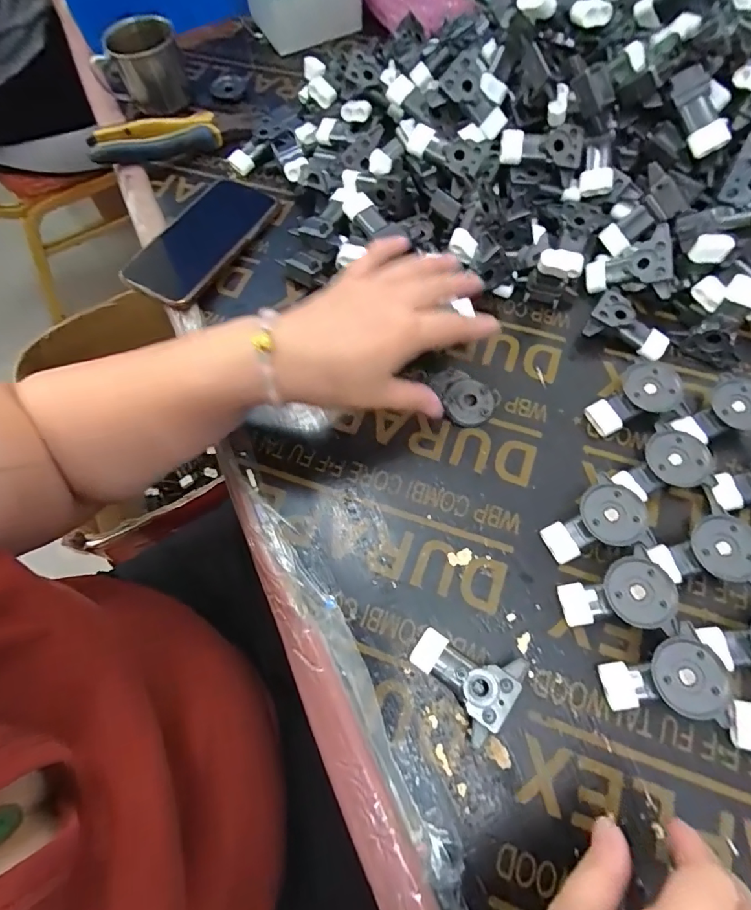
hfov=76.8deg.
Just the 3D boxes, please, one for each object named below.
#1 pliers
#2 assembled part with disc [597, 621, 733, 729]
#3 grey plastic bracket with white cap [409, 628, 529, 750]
[{"bbox_3d":[-0.222,-0.354,0.522,0.171,0.023,0.056,-16,66,-4],"label":"pliers"},{"bbox_3d":[0.179,0.143,0.294,0.065,0.029,0.048,-19,66,-5],"label":"assembled part with disc"},{"bbox_3d":[0.055,0.140,0.302,0.065,0.026,0.054,32,71,16],"label":"grey plastic bracket with white cap"}]

